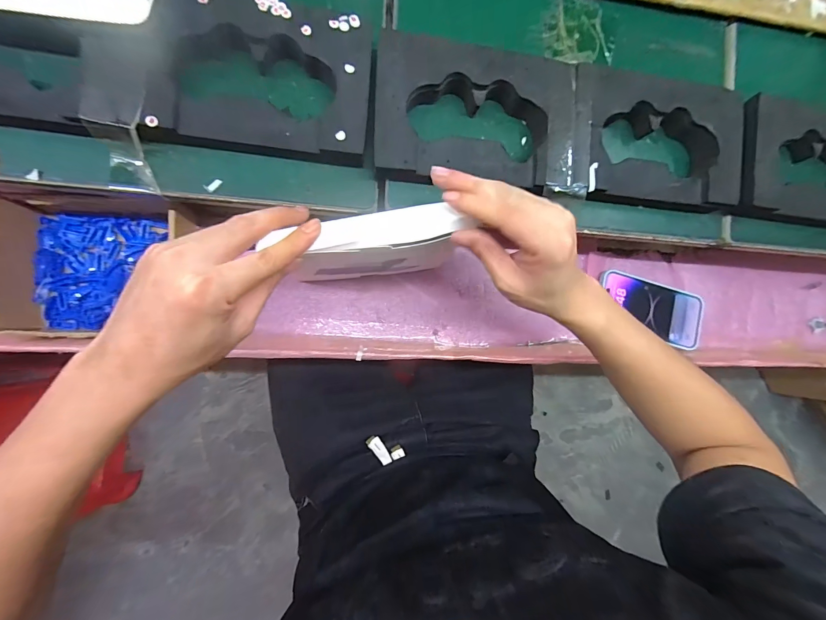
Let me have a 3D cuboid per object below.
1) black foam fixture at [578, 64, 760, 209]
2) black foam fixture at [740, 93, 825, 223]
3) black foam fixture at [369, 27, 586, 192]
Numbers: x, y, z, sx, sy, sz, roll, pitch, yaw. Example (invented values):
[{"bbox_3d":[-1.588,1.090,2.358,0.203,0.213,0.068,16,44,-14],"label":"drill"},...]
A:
[{"bbox_3d":[0.263,-0.180,0.373,0.204,0.037,0.132,0,89,-6],"label":"black foam fixture"},{"bbox_3d":[0.475,-0.167,0.406,0.232,0.037,0.128,4,89,-6],"label":"black foam fixture"},{"bbox_3d":[0.071,-0.187,0.345,0.208,0.038,0.140,2,89,-6],"label":"black foam fixture"}]

